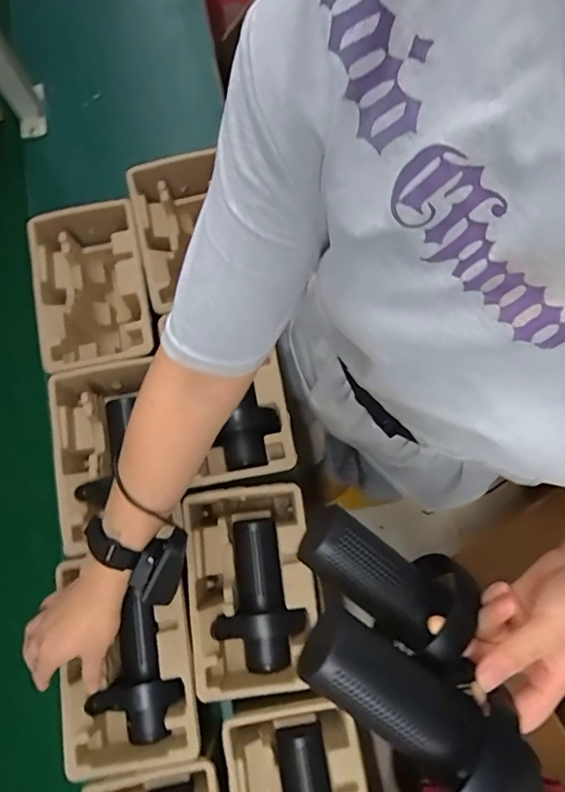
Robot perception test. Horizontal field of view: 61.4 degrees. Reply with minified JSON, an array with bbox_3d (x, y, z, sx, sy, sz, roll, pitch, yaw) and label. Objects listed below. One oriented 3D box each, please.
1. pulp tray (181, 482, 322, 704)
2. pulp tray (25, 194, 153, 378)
[{"bbox_3d":[-0.039,0.236,0.603,0.156,0.088,0.236,-10,77,-4],"label":"pulp tray"},{"bbox_3d":[-0.263,-0.141,0.696,0.148,0.119,0.233,-12,77,-4],"label":"pulp tray"}]

